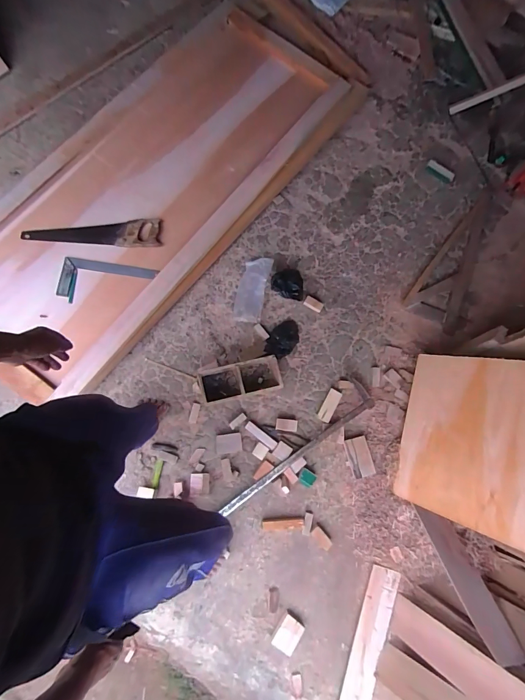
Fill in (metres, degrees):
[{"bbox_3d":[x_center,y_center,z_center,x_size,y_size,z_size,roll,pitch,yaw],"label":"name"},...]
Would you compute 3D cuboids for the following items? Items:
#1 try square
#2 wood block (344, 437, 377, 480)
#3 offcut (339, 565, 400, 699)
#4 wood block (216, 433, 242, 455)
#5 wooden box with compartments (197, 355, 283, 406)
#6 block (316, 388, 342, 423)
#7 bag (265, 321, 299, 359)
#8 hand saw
[{"bbox_3d":[-0.583,-0.249,1.326,0.341,0.014,0.166,8,78,-6],"label":"try square"},{"bbox_3d":[0.368,0.404,1.326,0.078,0.024,0.140,-13,79,-8],"label":"wood block"},{"bbox_3d":[0.351,1.039,1.191,0.105,0.024,0.554,21,76,0],"label":"offcut"},{"bbox_3d":[-0.126,0.351,1.318,0.094,0.018,0.068,-5,78,-7],"label":"wood block"},{"bbox_3d":[-0.088,0.118,1.334,0.304,0.102,0.127,-10,78,-8],"label":"wooden box with compartments"},{"bbox_3d":[0.261,0.216,1.373,0.054,0.023,0.131,28,76,1],"label":"block"},{"bbox_3d":[0.084,-0.046,1.405,0.110,0.058,0.184,41,77,5],"label":"bag"},{"bbox_3d":[-0.653,-0.437,1.356,0.510,0.033,0.111,-4,77,-6],"label":"hand saw"}]

